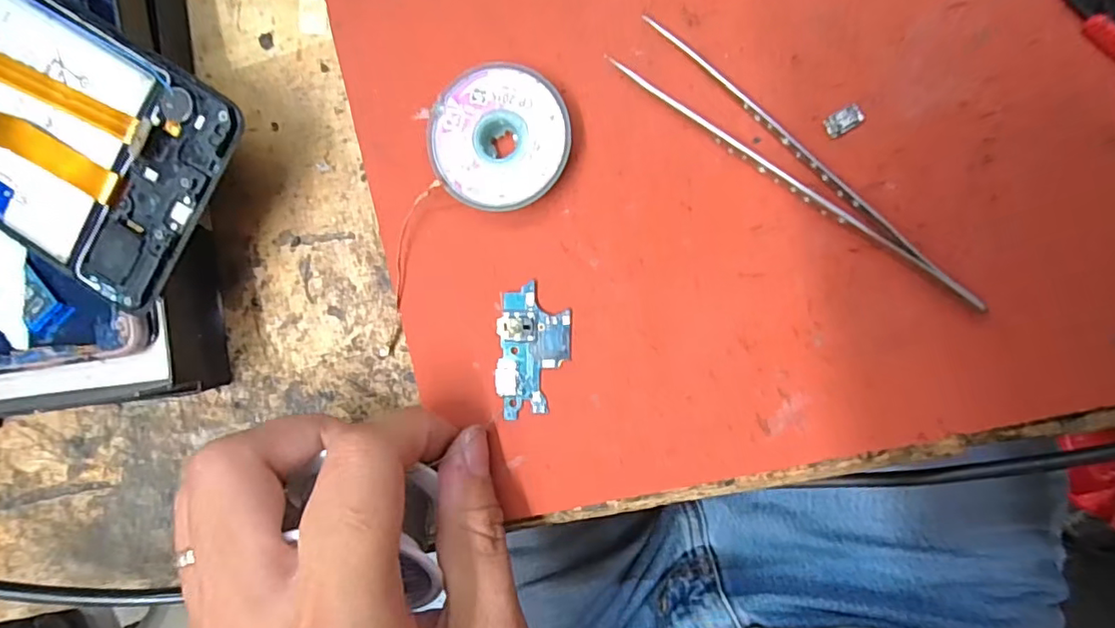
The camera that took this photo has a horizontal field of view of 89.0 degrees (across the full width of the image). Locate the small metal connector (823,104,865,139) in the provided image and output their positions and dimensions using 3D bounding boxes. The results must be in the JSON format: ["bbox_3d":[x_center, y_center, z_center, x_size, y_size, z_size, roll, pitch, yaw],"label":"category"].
[{"bbox_3d":[0.088,-0.059,0.174,0.011,0.004,0.007,-30,90,8],"label":"small metal connector"}]

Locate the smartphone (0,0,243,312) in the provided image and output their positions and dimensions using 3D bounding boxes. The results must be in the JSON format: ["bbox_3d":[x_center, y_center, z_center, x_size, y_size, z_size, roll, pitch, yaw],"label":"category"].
[{"bbox_3d":[-0.170,-0.067,0.172,0.142,0.012,0.070,33,97,4],"label":"smartphone"}]

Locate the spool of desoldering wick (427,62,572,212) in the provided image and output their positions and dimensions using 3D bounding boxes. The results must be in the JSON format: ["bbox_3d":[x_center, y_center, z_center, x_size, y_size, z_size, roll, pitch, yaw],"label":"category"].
[{"bbox_3d":[-0.018,-0.056,0.184,0.043,0.013,0.043,1,94,8],"label":"spool of desoldering wick"}]

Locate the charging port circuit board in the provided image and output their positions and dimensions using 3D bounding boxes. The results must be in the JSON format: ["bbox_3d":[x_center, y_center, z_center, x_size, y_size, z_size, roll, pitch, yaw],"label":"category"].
[{"bbox_3d":[-0.008,0.013,0.191,0.024,0.004,0.044,3,94,7],"label":"charging port circuit board"}]

